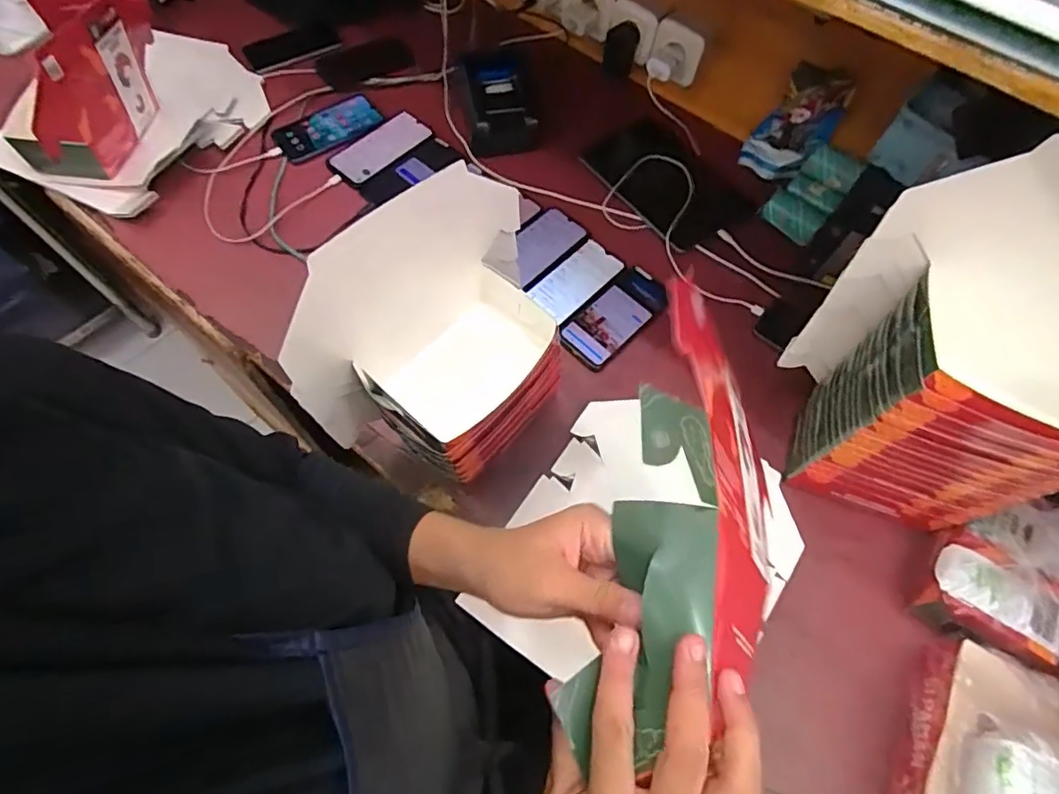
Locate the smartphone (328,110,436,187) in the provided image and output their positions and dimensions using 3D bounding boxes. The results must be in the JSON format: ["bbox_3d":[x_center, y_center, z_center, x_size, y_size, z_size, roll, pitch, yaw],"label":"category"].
[{"bbox_3d":[-0.239,-0.395,0.876,0.157,0.013,0.077,-43,80,-12],"label":"smartphone"}]

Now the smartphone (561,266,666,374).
[{"bbox_3d":[0.122,-0.114,0.758,0.170,0.006,0.084,-41,73,-20],"label":"smartphone"}]

